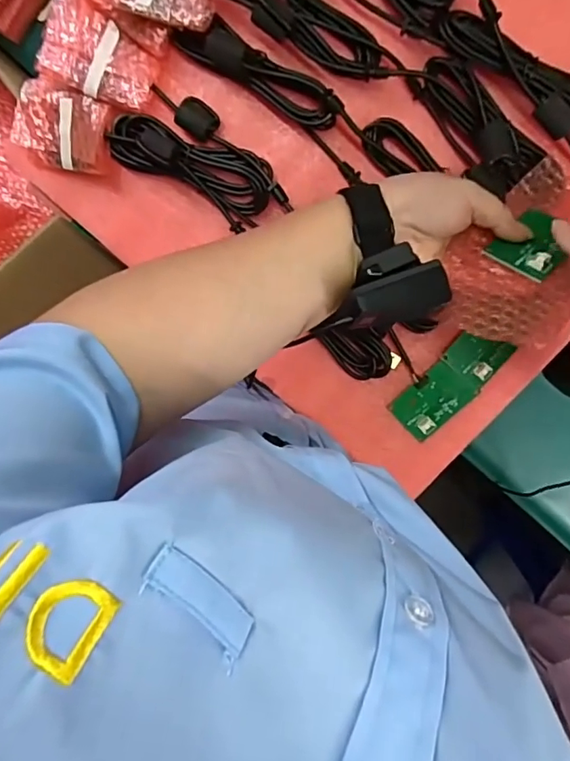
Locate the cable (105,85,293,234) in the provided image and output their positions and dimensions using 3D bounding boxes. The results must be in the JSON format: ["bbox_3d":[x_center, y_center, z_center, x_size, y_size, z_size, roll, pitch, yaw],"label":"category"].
[{"bbox_3d":[-0.069,-0.184,0.429,0.153,0.031,0.073,35,99,-1],"label":"cable"}]

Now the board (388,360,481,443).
[{"bbox_3d":[0.132,0.018,0.457,0.068,0.006,0.044,-43,93,9],"label":"board"}]

